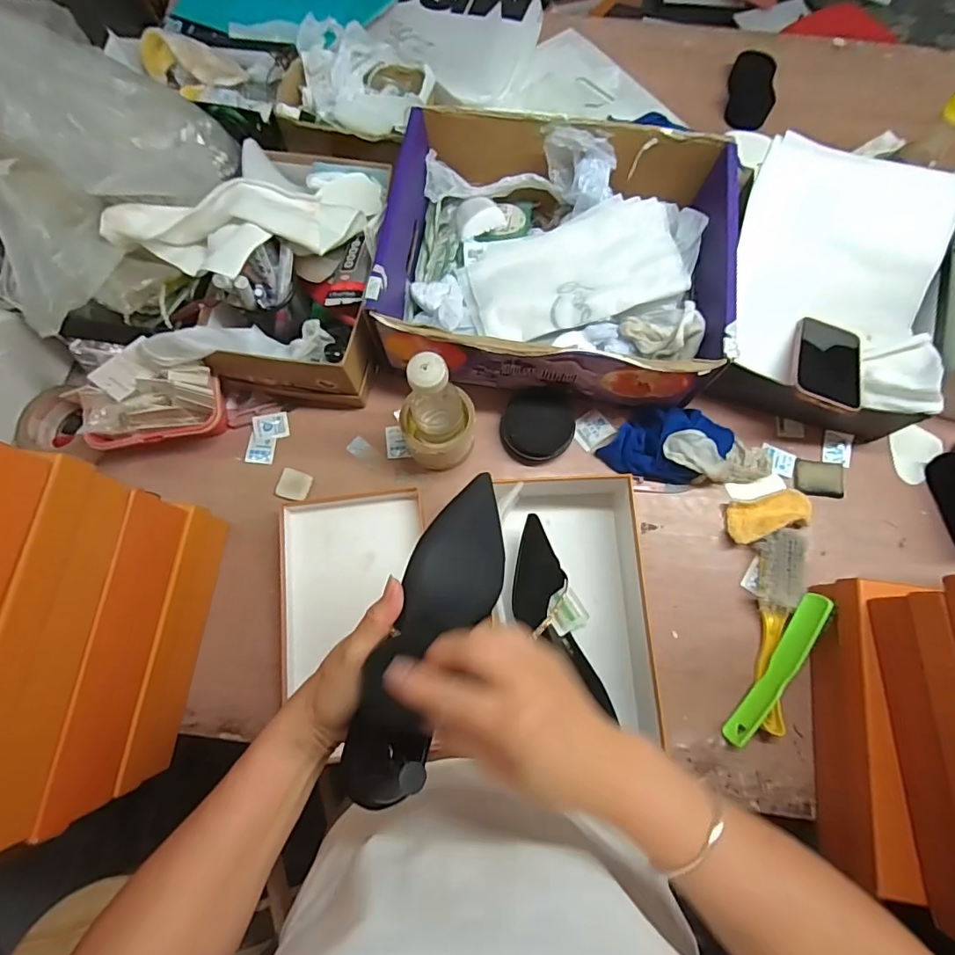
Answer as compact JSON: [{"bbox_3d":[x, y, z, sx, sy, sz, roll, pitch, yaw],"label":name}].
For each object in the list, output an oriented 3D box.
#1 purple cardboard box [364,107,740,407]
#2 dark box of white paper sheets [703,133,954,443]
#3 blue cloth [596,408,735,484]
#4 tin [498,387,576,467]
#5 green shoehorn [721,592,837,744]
[{"bbox_3d":[0.093,-0.277,0.639,0.399,0.128,0.329,7,75,2],"label":"purple cardboard box"},{"bbox_3d":[0.434,-0.229,0.637,0.249,0.126,0.344,15,76,4],"label":"dark box of white paper sheets"},{"bbox_3d":[0.243,-0.042,0.631,0.160,0.046,0.091,11,75,3],"label":"blue cloth"},{"bbox_3d":[0.078,-0.069,0.643,0.090,0.035,0.098,0,75,0],"label":"tin"},{"bbox_3d":[0.335,0.215,0.556,0.023,0.037,0.188,31,92,8],"label":"green shoehorn"}]

